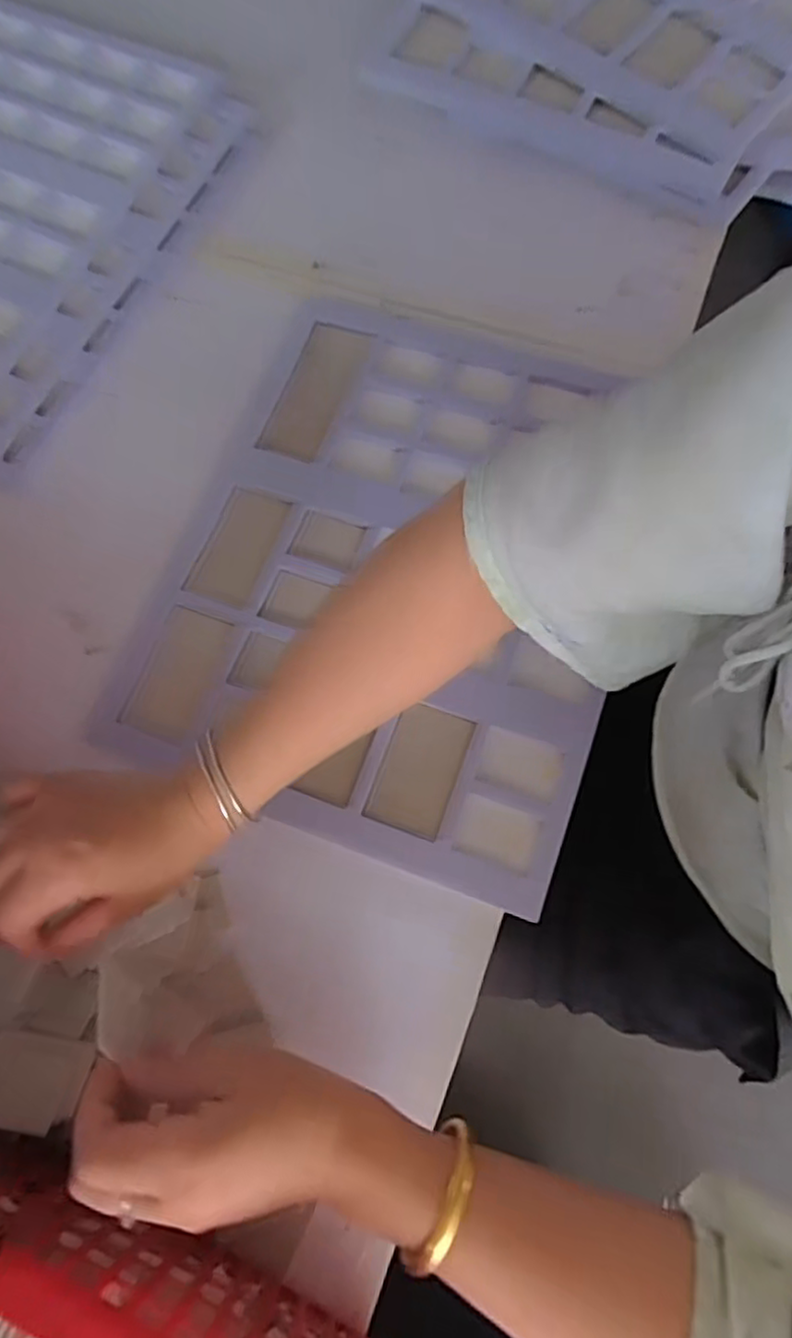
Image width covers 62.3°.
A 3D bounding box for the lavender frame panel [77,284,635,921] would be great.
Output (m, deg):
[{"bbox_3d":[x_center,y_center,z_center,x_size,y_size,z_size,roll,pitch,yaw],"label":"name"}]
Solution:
[{"bbox_3d":[0.002,-0.088,0.511,0.348,0.021,0.433,19,75,8],"label":"lavender frame panel"}]

